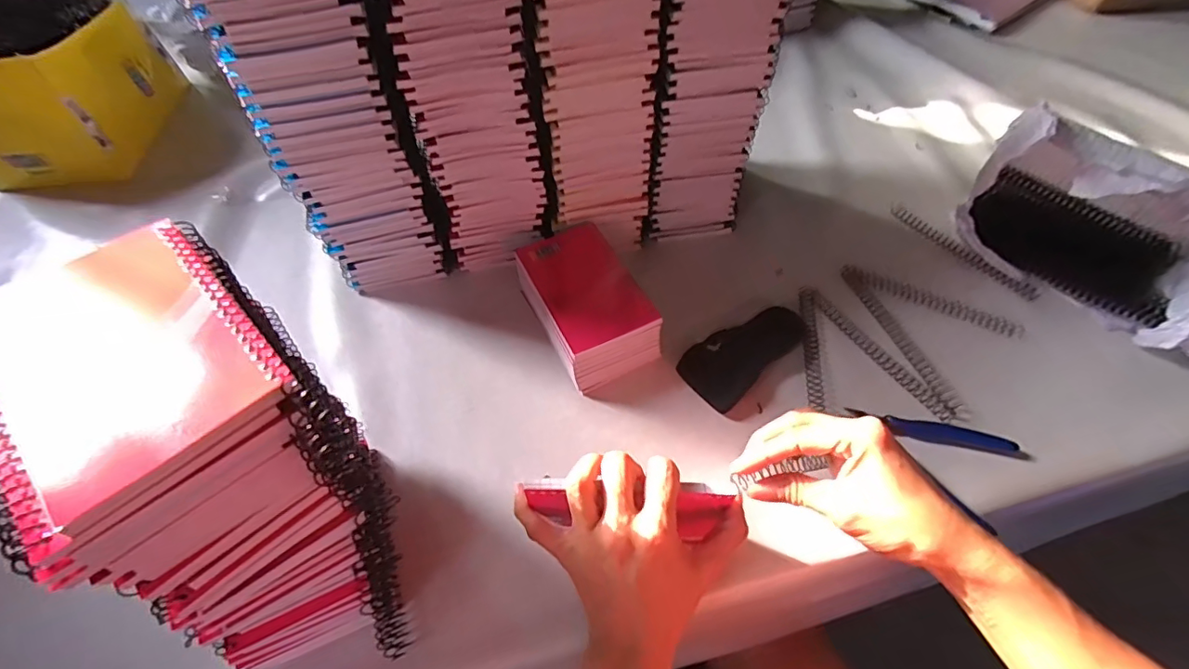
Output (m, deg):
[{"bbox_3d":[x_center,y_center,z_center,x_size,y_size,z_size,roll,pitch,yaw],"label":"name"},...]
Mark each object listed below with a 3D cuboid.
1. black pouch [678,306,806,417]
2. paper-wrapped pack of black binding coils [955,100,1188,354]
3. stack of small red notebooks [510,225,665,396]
[{"bbox_3d":[0.134,0.012,0.470,0.123,0.014,0.058,-37,62,-21],"label":"black pouch"},{"bbox_3d":[0.469,-0.110,0.461,0.221,0.148,0.137,37,64,25],"label":"paper-wrapped pack of black binding coils"},{"bbox_3d":[-0.010,-0.027,0.474,0.087,0.062,0.140,-24,58,-14],"label":"stack of small red notebooks"}]

